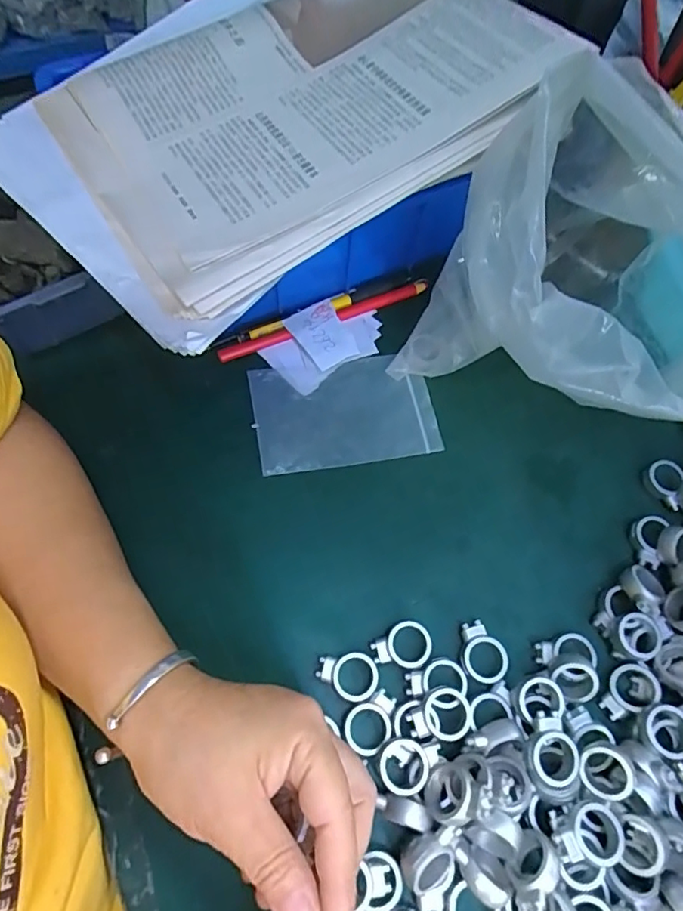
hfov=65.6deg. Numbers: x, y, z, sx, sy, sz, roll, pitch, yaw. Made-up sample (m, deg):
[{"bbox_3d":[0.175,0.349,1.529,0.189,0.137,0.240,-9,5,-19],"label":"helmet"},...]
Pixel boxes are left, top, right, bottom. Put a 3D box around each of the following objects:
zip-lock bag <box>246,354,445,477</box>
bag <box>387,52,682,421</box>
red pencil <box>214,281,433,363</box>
[{"bbox_3d":[0.002,-0.029,0.368,0.122,0.008,0.076,-8,69,-8],"label":"zip-lock bag"},{"bbox_3d":[0.148,-0.089,0.305,0.162,0.185,0.166,-30,71,-15],"label":"bag"},{"bbox_3d":[-0.012,-0.100,0.392,0.164,0.010,0.009,-22,69,-12],"label":"red pencil"}]

